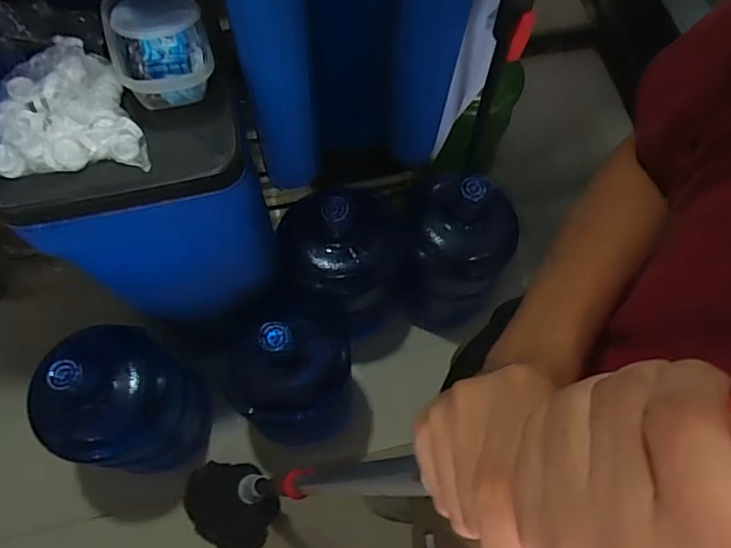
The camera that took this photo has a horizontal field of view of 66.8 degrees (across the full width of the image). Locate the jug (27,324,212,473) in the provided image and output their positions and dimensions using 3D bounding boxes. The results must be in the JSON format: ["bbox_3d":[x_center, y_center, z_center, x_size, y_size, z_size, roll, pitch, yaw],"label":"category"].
[{"bbox_3d":[-0.490,0.264,1.123,0.250,0.484,0.245,0,67,-1],"label":"jug"}]

